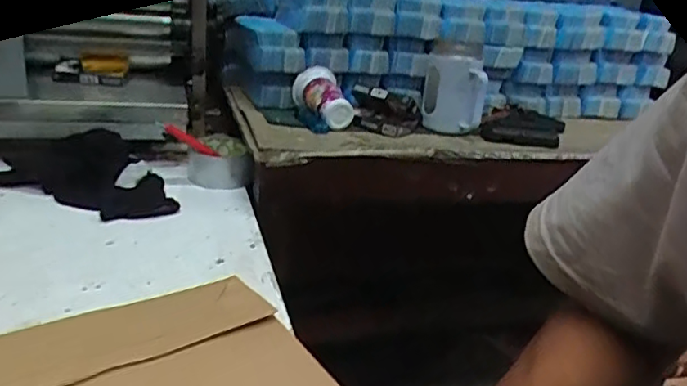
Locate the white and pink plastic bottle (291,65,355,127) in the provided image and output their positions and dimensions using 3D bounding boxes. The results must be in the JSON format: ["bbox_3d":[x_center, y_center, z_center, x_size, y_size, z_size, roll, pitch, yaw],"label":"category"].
[{"bbox_3d":[-0.023,-0.134,0.852,0.061,0.049,0.108,-6,38,-28],"label":"white and pink plastic bottle"}]

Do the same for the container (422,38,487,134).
[{"bbox_3d":[0.165,-0.156,0.898,0.089,0.115,0.076,9,22,7],"label":"container"}]

